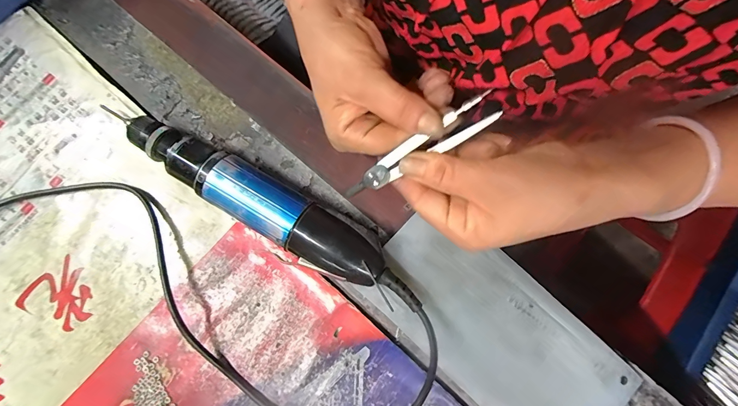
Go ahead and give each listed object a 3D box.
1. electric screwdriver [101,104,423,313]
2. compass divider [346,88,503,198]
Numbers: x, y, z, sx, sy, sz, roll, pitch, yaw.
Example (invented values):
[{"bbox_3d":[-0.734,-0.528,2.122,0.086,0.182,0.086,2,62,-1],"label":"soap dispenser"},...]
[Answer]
[{"bbox_3d":[-0.078,-0.001,0.269,0.267,0.038,0.039,30,82,6],"label":"electric screwdriver"},{"bbox_3d":[0.030,-0.034,0.238,0.110,0.006,0.018,-30,80,17],"label":"compass divider"}]

